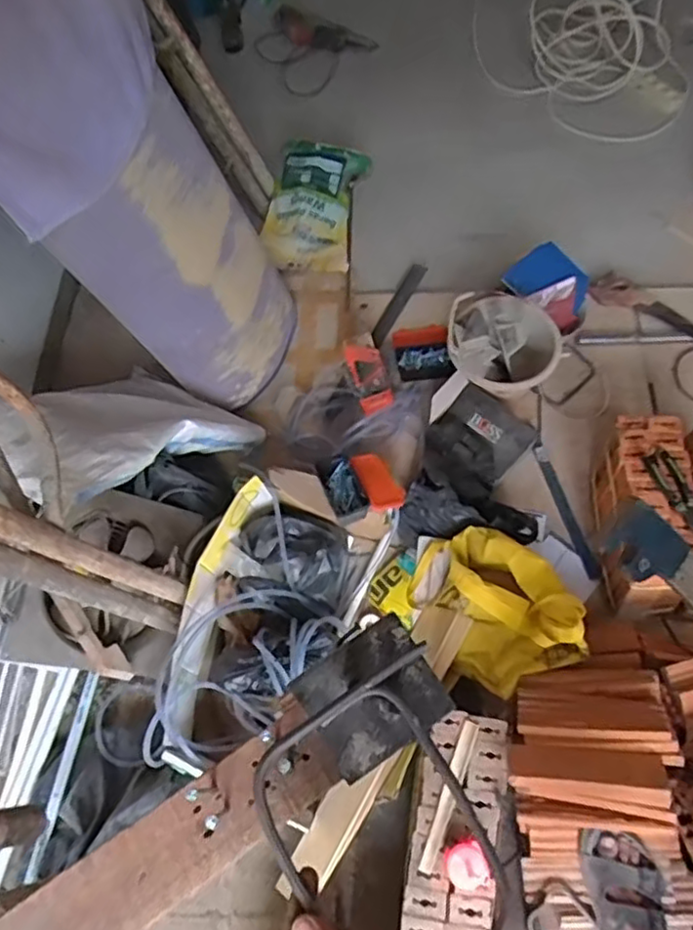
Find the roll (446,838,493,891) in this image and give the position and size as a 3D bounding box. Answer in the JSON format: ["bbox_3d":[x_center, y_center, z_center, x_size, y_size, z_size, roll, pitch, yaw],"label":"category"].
[{"bbox_3d":[0.188,0.622,1.005,0.063,0.049,0.063,-1,65,3],"label":"roll"}]

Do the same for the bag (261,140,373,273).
[{"bbox_3d":[-0.093,-0.730,1.812,0.253,0.140,0.353,11,68,6],"label":"bag"}]

